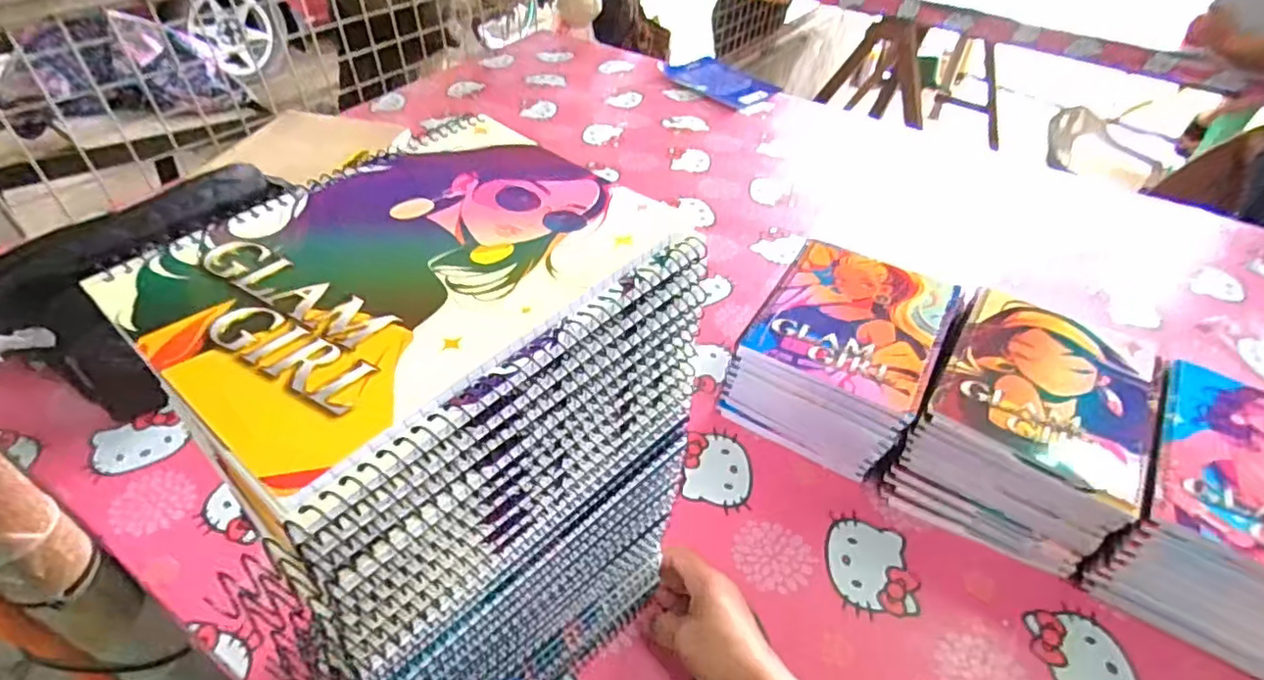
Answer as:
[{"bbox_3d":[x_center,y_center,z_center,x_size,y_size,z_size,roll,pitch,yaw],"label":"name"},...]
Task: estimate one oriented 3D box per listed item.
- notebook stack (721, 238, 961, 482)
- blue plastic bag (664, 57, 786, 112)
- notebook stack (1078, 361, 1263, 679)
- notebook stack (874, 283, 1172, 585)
[{"bbox_3d":[0.208,0.018,0.630,0.161,0.121,0.200,27,48,23],"label":"notebook stack"},{"bbox_3d":[0.184,-0.528,1.276,0.146,0.011,0.225,-33,54,-32],"label":"blue plastic bag"},{"bbox_3d":[0.482,0.142,0.509,0.155,0.121,0.203,27,48,22],"label":"notebook stack"},{"bbox_3d":[0.352,0.076,0.572,0.159,0.120,0.203,26,48,22],"label":"notebook stack"}]

